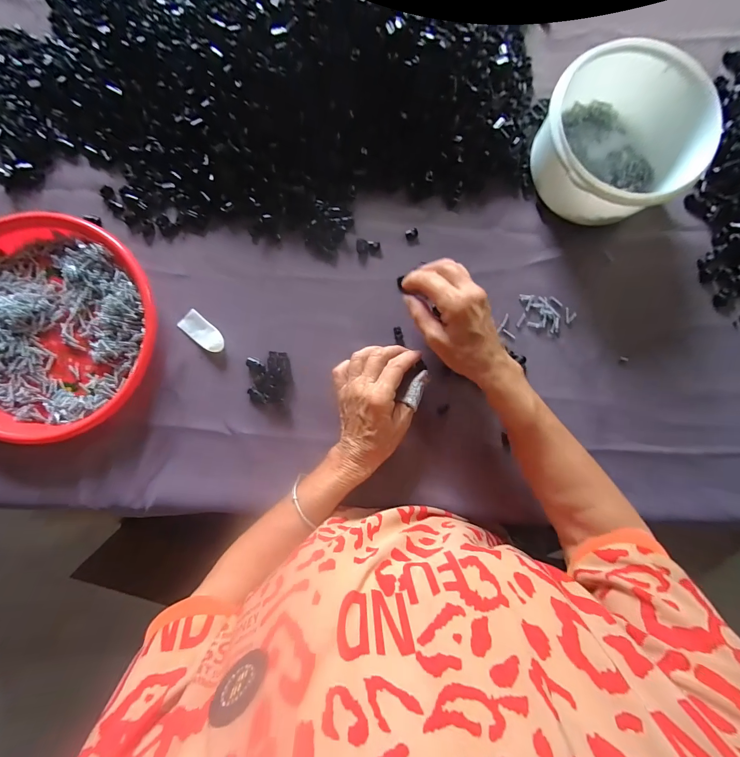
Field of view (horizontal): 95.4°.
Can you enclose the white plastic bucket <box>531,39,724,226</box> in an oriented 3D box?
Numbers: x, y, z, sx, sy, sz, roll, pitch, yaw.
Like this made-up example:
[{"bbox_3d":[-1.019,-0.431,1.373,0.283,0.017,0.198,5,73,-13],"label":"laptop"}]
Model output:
[{"bbox_3d":[0.257,-0.251,0.361,0.154,0.078,0.148,0,89,-1],"label":"white plastic bucket"}]

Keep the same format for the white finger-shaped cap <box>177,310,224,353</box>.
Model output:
[{"bbox_3d":[-0.190,-0.053,0.383,0.056,0.007,0.026,39,88,0],"label":"white finger-shaped cap"}]

